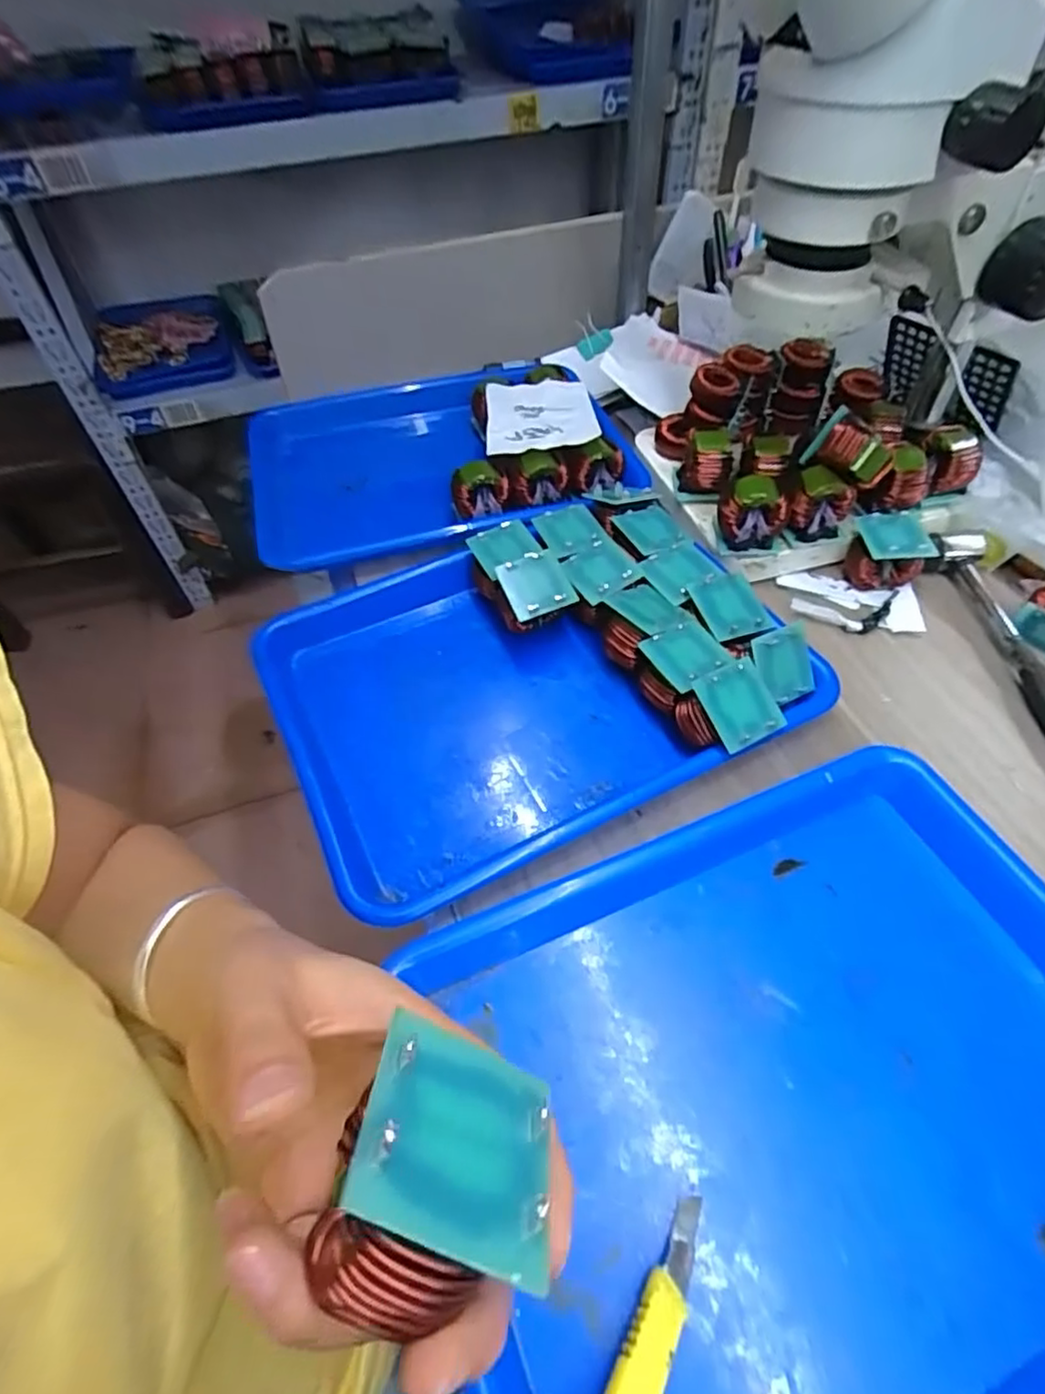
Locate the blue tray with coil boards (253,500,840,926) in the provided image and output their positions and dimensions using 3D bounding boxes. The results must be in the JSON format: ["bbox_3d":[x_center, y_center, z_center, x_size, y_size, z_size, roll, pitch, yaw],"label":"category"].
[{"bbox_3d":[0.000,-0.019,0.426,0.309,0.050,0.244,-25,55,-13],"label":"blue tray with coil boards"}]

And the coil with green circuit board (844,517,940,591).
[{"bbox_3d":[0.276,-0.110,0.484,0.053,0.045,0.054,8,55,11],"label":"coil with green circuit board"}]

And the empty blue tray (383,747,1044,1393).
[{"bbox_3d":[0.132,0.173,0.292,0.315,0.038,0.253,-21,55,-10],"label":"empty blue tray"}]

